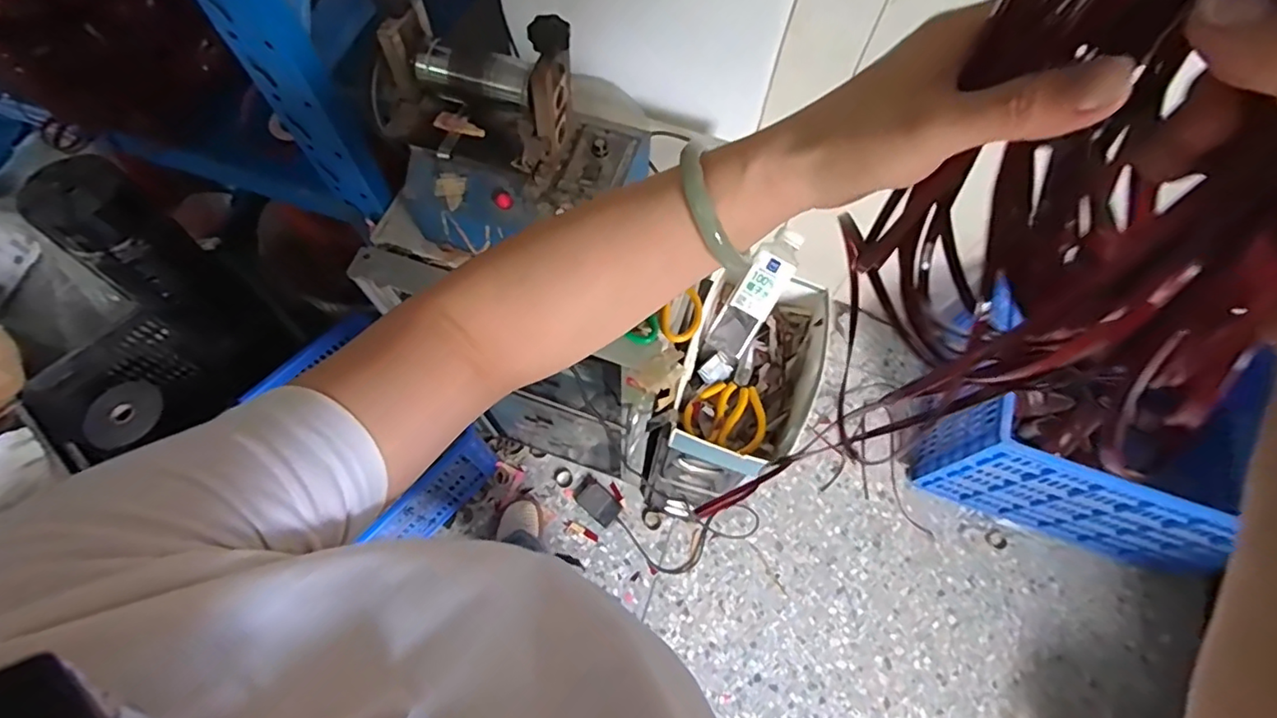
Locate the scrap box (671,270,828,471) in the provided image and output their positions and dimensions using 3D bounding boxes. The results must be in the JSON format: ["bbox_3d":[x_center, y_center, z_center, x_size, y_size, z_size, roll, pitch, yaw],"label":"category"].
[{"bbox_3d":[0.184,0.015,0.884,0.188,0.091,0.311,16,68,5],"label":"scrap box"}]

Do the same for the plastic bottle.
[{"bbox_3d":[0.177,-0.097,0.879,0.067,0.056,0.204,35,106,10],"label":"plastic bottle"}]

